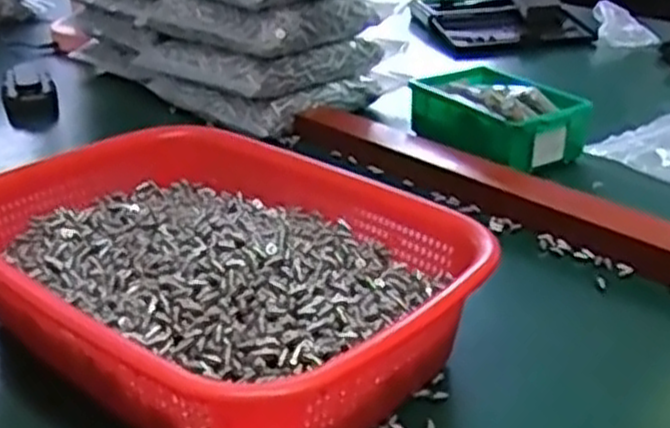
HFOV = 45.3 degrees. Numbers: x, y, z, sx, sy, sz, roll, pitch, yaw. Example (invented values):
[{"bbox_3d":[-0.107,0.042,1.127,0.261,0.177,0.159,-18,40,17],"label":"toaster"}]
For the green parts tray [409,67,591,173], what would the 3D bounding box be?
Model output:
[{"bbox_3d":[0.146,-0.092,0.730,0.102,0.047,0.146,-15,30,-26],"label":"green parts tray"}]

